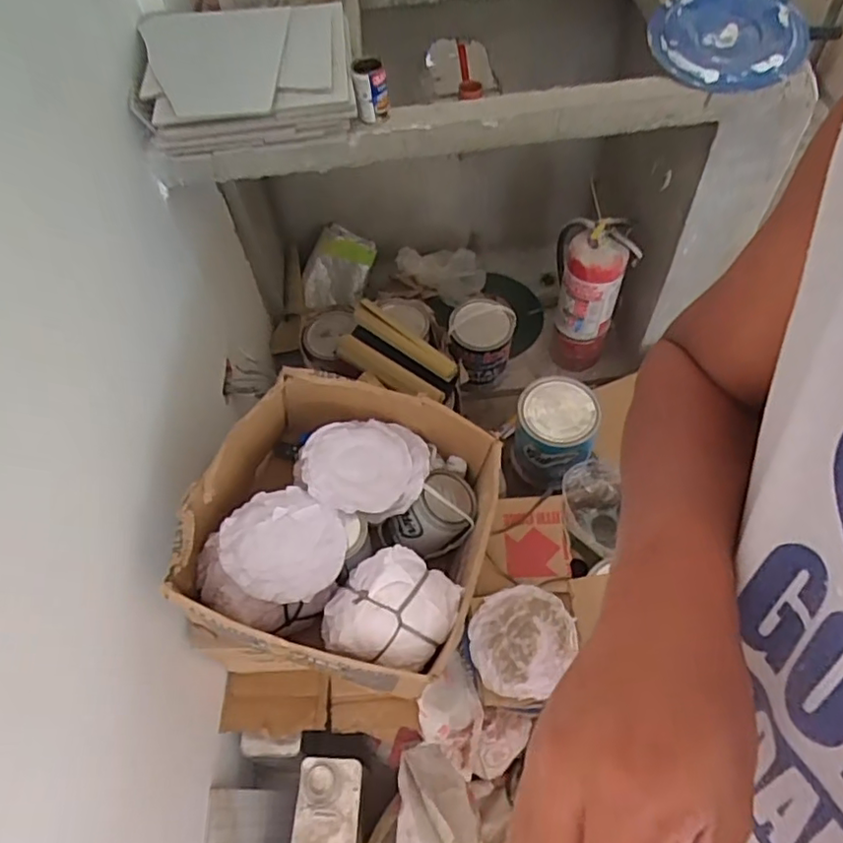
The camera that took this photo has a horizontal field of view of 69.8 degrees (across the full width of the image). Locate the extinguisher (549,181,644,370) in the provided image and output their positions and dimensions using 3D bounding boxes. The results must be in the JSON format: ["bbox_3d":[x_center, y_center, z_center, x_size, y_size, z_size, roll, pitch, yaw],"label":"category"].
[{"bbox_3d":[0.427,-0.333,1.532,0.161,0.492,0.164,-2,57,4],"label":"extinguisher"}]

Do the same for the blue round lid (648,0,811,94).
[{"bbox_3d":[0.515,-0.659,1.013,0.256,0.045,0.235,-1,69,4],"label":"blue round lid"}]

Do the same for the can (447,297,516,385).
[{"bbox_3d":[0.162,-0.208,1.589,0.174,0.203,0.142,-7,57,0],"label":"can"}]

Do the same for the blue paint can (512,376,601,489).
[{"bbox_3d":[0.282,0.020,1.286,0.153,0.186,0.168,-2,57,4],"label":"blue paint can"}]

